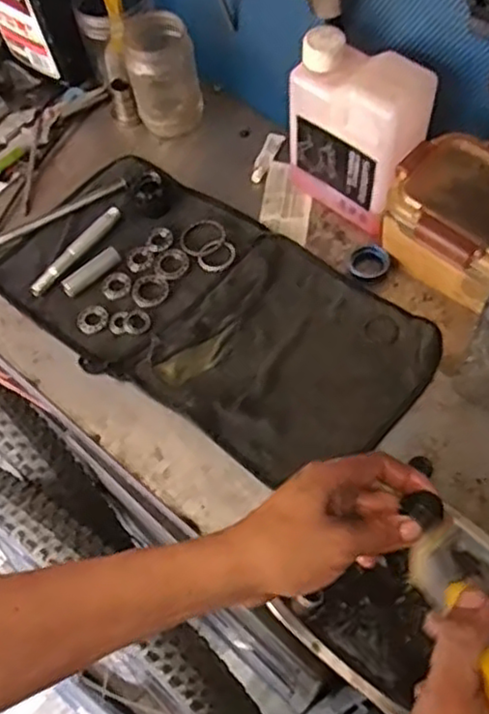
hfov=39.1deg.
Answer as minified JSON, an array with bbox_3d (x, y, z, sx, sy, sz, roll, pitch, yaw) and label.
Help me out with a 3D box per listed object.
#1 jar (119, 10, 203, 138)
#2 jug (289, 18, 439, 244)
[{"bbox_3d":[-0.095,-0.320,0.777,0.072,0.124,0.072,-1,60,3],"label":"jar"},{"bbox_3d":[0.109,-0.209,0.664,0.131,0.172,0.063,39,70,22],"label":"jug"}]

